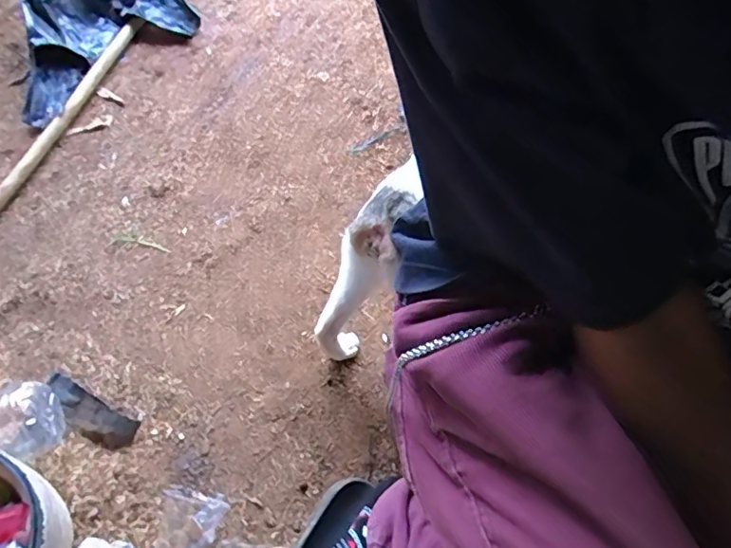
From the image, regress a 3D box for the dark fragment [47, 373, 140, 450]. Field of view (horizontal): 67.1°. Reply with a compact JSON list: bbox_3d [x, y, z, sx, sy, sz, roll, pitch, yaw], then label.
[{"bbox_3d":[-0.335,0.168,0.663,0.125,0.030,0.043,23,60,17],"label":"dark fragment"}]

